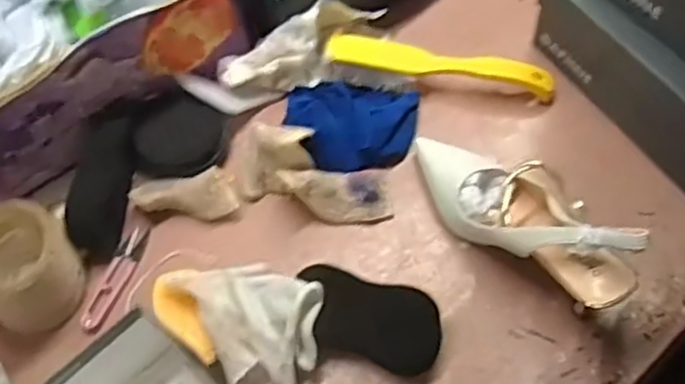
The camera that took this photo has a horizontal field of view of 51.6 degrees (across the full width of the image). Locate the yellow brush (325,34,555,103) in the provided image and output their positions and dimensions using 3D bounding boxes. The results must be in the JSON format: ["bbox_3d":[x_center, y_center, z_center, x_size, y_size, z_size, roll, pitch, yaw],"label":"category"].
[{"bbox_3d":[0.095,-0.121,0.701,0.218,0.045,0.033,6,58,6],"label":"yellow brush"}]

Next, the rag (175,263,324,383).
[{"bbox_3d":[-0.062,0.107,0.580,0.092,0.052,0.154,-25,60,-13],"label":"rag"}]

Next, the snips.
[{"bbox_3d":[-0.206,0.077,0.633,0.027,0.013,0.106,11,59,9],"label":"snips"}]

